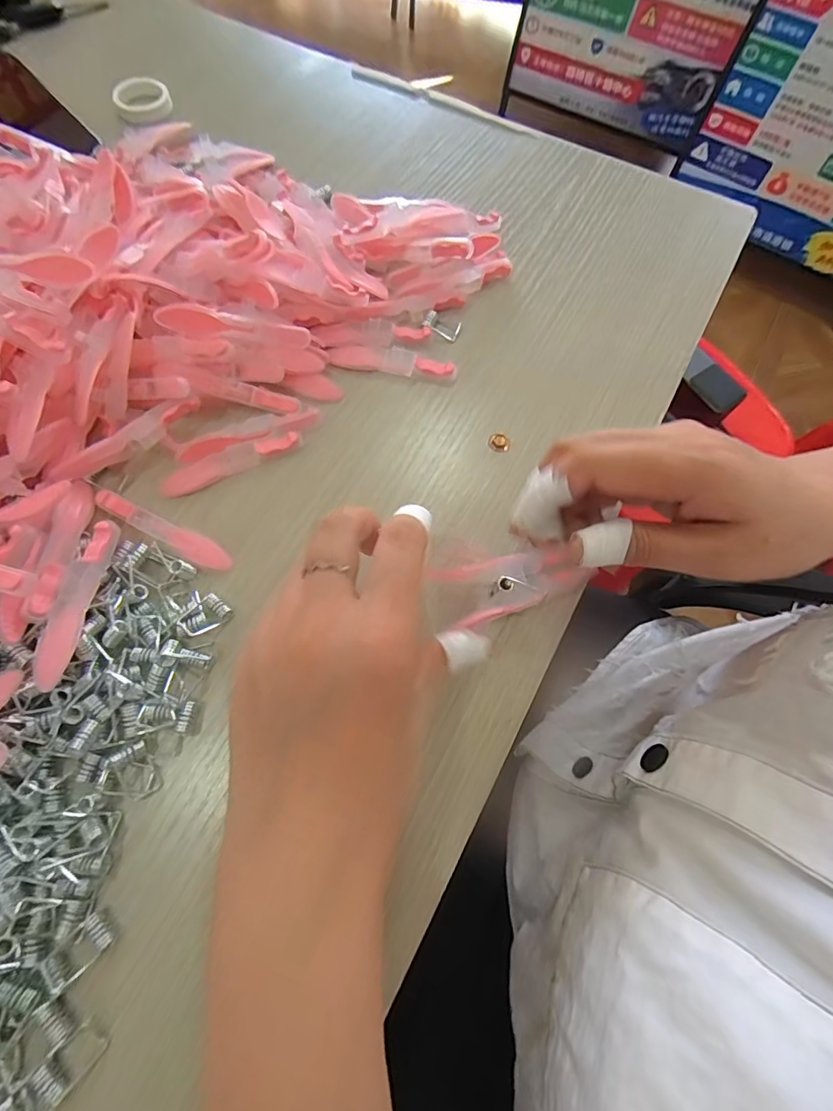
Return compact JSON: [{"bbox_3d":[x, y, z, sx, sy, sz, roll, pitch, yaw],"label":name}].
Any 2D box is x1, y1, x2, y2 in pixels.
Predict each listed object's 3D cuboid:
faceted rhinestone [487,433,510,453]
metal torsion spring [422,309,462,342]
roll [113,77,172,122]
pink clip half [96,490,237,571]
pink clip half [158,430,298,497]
[{"bbox_3d":[0.047,-0.064,0.272,0.011,0.005,0.012,1,69,-2],"label":"faceted rhinestone"},{"bbox_3d":[0.016,-0.143,0.299,0.022,0.008,0.016,17,69,4],"label":"metal torsion spring"},{"bbox_3d":[-0.208,-0.346,0.365,0.040,0.011,0.035,-23,71,-11],"label":"roll"},{"bbox_3d":[-0.129,-0.014,0.243,0.078,0.010,0.013,25,70,8],"label":"pink clip half"},{"bbox_3d":[-0.099,-0.051,0.260,0.074,0.007,0.015,-23,71,-11],"label":"pink clip half"}]

